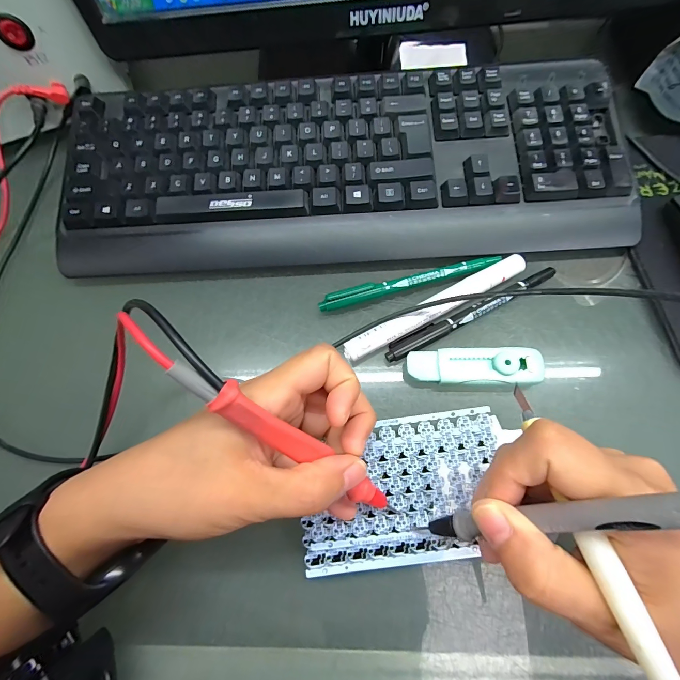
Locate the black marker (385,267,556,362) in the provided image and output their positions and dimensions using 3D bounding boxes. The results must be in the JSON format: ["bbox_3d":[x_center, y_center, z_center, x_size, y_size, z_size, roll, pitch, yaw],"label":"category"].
[{"bbox_3d":[0.094,-0.020,0.239,0.138,0.010,0.012,-25,72,-6],"label":"black marker"}]

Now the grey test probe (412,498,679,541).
[{"bbox_3d":[0.082,0.071,0.132,0.014,0.142,0.014,-29,78,-37],"label":"grey test probe"}]

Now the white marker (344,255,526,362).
[{"bbox_3d":[0.069,-0.023,0.239,0.144,0.013,0.017,-28,72,-7],"label":"white marker"}]

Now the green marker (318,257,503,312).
[{"bbox_3d":[0.051,-0.042,0.250,0.135,0.012,0.010,-14,71,-2],"label":"green marker"}]

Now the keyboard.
[{"bbox_3d":[0.000,-0.134,0.263,0.425,0.029,0.150,-4,79,0],"label":"keyboard"}]

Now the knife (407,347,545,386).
[{"bbox_3d":[0.089,0.017,0.224,0.085,0.018,0.025,1,71,3],"label":"knife"}]

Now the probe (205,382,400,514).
[{"bbox_3d":[-0.007,0.057,0.157,0.012,0.008,0.123,-51,120,-9],"label":"probe"}]

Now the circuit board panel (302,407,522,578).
[{"bbox_3d":[0.038,0.085,0.193,0.119,0.009,0.075,-8,79,-1],"label":"circuit board panel"}]

